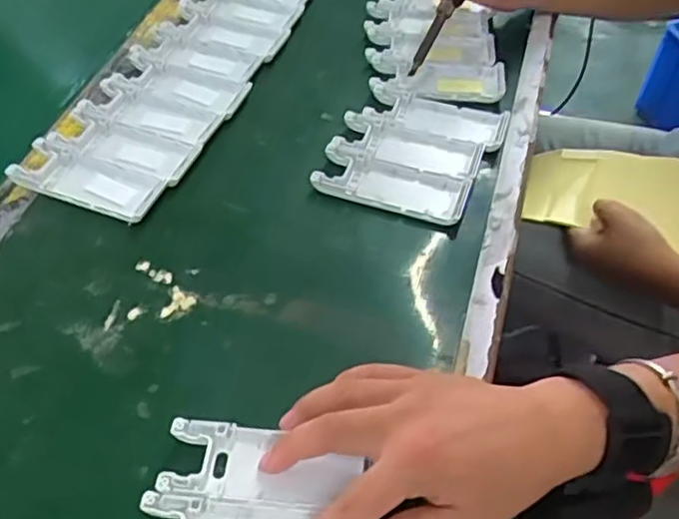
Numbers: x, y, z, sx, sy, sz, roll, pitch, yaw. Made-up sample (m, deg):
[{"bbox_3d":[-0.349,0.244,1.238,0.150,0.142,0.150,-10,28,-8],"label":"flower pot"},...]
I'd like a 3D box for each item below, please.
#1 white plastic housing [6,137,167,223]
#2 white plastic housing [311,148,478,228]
[{"bbox_3d":[-0.171,-0.055,0.461,0.100,0.010,0.043,17,54,11],"label":"white plastic housing"},{"bbox_3d":[0.036,-0.050,0.468,0.102,0.017,0.042,16,53,11],"label":"white plastic housing"}]

